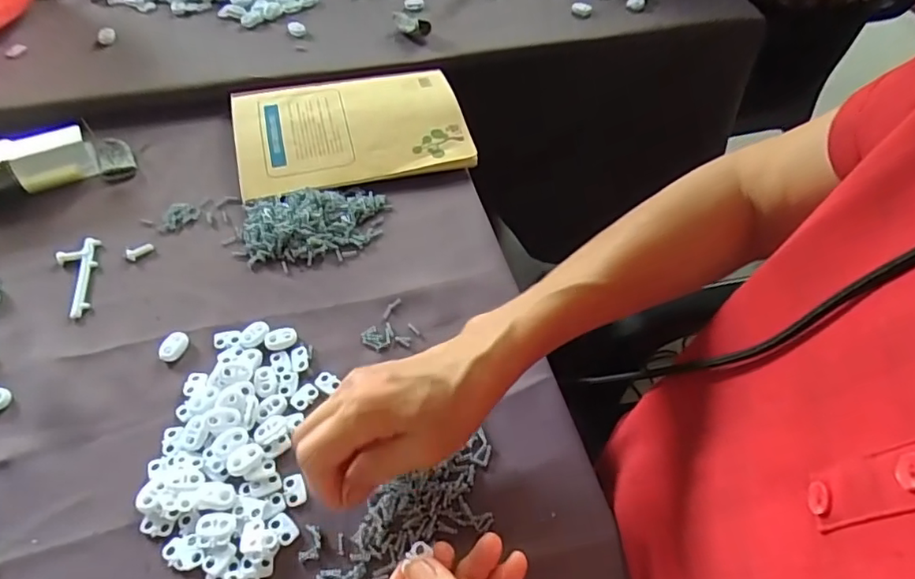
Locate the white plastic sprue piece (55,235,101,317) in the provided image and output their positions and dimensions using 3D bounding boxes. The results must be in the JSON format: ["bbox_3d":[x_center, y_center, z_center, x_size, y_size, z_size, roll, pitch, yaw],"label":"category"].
[{"bbox_3d":[-0.293,-0.010,0.435,0.029,0.005,0.073,-10,55,-9],"label":"white plastic sprue piece"}]

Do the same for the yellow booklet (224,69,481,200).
[{"bbox_3d":[-0.100,-0.154,0.531,0.207,0.014,0.139,-11,56,-10],"label":"yellow booklet"}]

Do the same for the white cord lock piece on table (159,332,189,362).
[{"bbox_3d":[-0.199,0.039,0.400,0.016,0.008,0.023,33,60,20],"label":"white cord lock piece on table"}]

